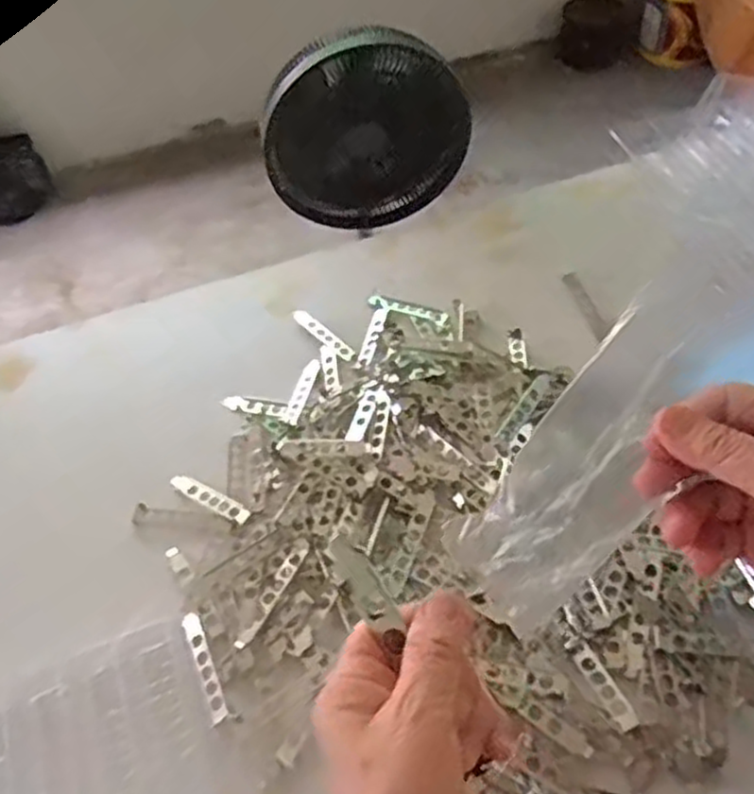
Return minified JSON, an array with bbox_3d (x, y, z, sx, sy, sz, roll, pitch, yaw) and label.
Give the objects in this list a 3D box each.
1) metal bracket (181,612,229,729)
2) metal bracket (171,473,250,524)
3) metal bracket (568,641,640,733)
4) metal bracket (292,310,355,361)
[{"bbox_3d":[-0.165,0.257,0.724,0.017,0.004,0.115,-19,48,-16],"label":"metal bracket"},{"bbox_3d":[-0.184,0.111,0.833,0.109,0.006,0.021,24,58,23],"label":"metal bracket"},{"bbox_3d":[0.200,0.255,0.671,0.021,0.008,0.086,-21,39,-10],"label":"metal bracket"},{"bbox_3d":[-0.069,-0.082,0.971,0.019,0.008,0.120,-37,57,-22],"label":"metal bracket"}]

